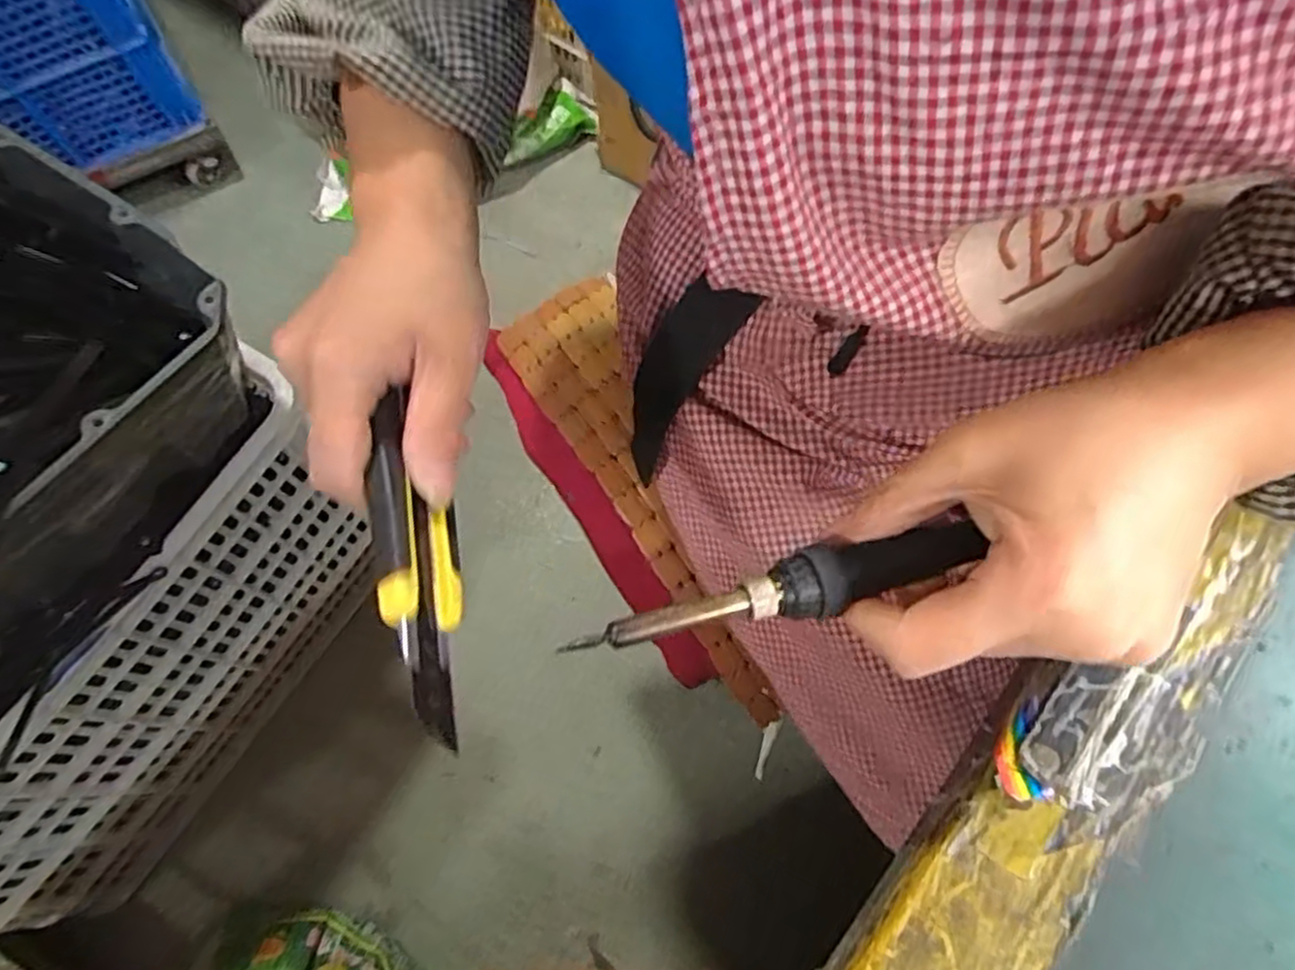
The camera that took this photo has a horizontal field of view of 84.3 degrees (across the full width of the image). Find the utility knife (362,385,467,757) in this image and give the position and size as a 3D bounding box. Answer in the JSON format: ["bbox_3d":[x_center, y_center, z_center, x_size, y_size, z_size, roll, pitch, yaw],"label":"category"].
[{"bbox_3d":[-0.079,0.027,0.242,0.024,0.026,0.116,-16,69,-5],"label":"utility knife"}]

